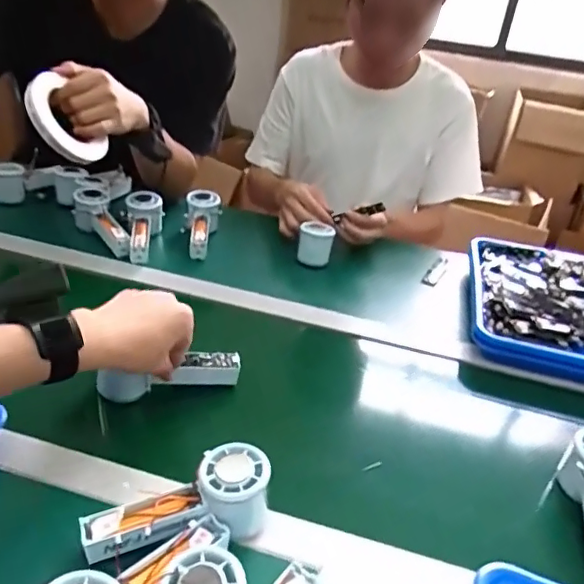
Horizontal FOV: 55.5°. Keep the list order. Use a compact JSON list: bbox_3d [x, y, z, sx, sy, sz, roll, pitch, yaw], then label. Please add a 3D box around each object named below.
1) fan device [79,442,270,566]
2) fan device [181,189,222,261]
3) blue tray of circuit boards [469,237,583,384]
[{"bbox_3d":[-0.093,0.172,0.453,0.149,0.055,0.066,-6,33,-21],"label":"fan device"},{"bbox_3d":[-0.152,-0.113,0.917,0.057,0.044,0.143,4,57,-4],"label":"fan device"},{"bbox_3d":[0.398,0.013,0.830,0.252,0.055,0.321,13,31,11],"label":"blue tray of circuit boards"}]

